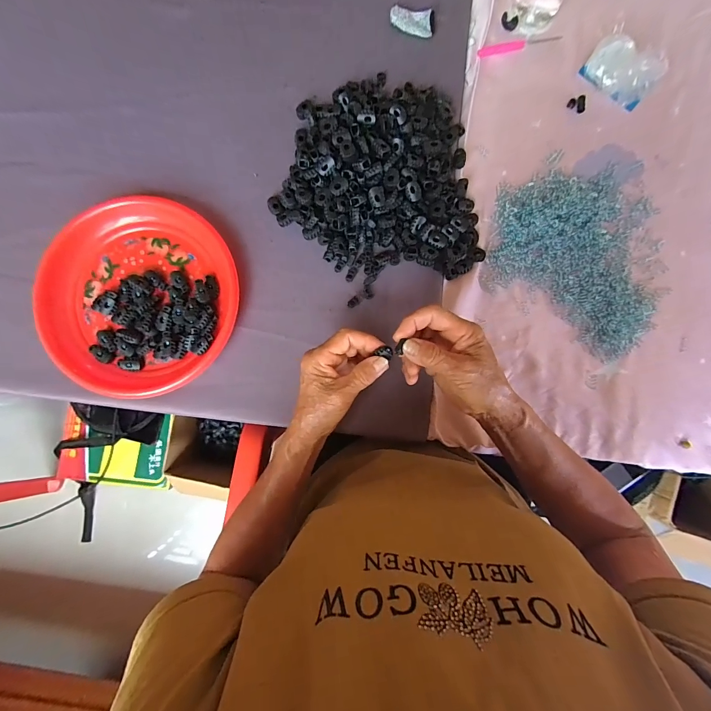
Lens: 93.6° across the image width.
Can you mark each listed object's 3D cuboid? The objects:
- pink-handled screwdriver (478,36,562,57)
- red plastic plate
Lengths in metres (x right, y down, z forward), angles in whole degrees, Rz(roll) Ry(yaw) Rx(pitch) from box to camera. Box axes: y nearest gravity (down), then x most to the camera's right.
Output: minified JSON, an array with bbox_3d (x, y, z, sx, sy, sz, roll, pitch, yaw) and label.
[{"bbox_3d":[0.211,-0.399,0.429,0.110,0.005,0.012,-14,86,-2],"label":"pink-handled screwdriver"},{"bbox_3d":[-0.246,-0.065,0.383,0.220,0.036,0.212,0,86,-1],"label":"red plastic plate"}]

